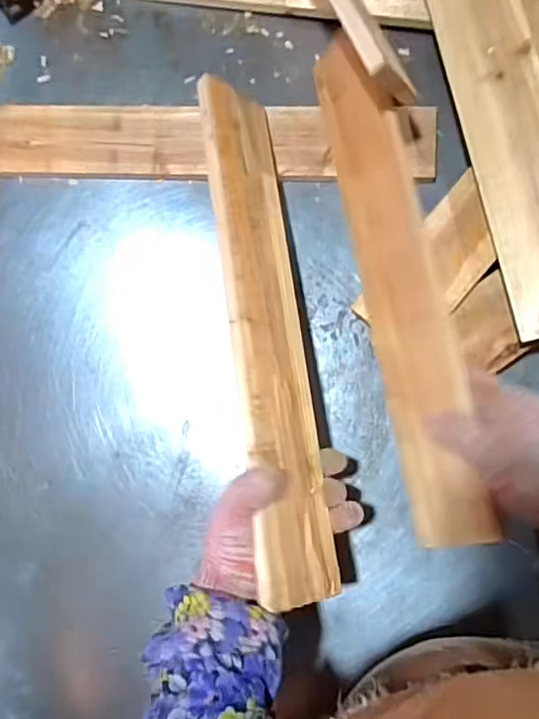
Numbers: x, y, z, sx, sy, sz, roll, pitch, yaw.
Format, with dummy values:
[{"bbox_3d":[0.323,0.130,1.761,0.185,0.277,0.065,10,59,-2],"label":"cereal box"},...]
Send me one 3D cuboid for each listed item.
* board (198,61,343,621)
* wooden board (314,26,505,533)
[{"bbox_3d":[-0.002,-0.037,0.494,0.010,0.085,0.467,-22,69,43],"label":"board"},{"bbox_3d":[0.110,-0.086,0.499,0.011,0.084,0.482,2,71,-38],"label":"wooden board"}]

